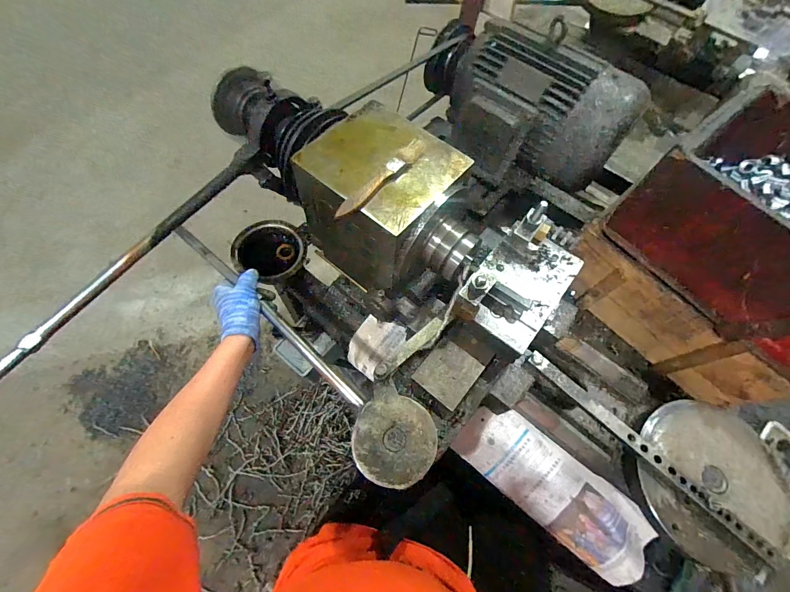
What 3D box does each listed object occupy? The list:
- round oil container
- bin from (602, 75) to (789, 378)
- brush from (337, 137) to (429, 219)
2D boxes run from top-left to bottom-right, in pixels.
[{"bbox_3d":[-0.234,-0.088,0.660,0.127,0.058,0.123,1,64,-3],"label":"round oil container"},{"bbox_3d":[0.524,-0.085,0.478,0.237,0.164,0.339,-37,72,-19],"label":"bin"},{"bbox_3d":[-0.015,-0.140,0.409,0.018,0.016,0.147,40,68,15],"label":"brush"}]

